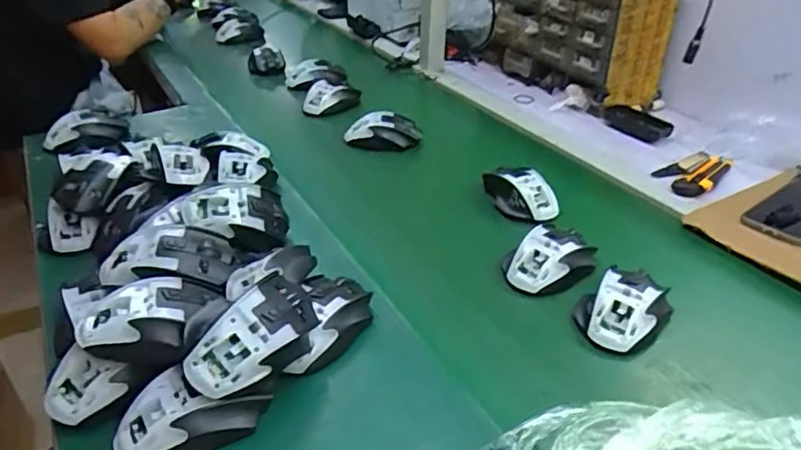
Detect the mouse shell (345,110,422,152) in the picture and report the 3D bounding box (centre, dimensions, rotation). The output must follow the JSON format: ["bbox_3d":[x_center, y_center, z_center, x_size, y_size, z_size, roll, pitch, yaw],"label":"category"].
[{"bbox_3d":[-0.026,-0.147,0.902,0.119,0.043,0.054,2,34,2],"label":"mouse shell"}]

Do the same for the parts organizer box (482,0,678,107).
[{"bbox_3d":[0.310,-0.368,1.071,0.140,0.221,0.336,-21,40,-29],"label":"parts organizer box"}]

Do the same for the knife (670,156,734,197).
[{"bbox_3d":[0.426,-0.072,0.805,0.038,0.016,0.139,29,43,36],"label":"knife"}]

